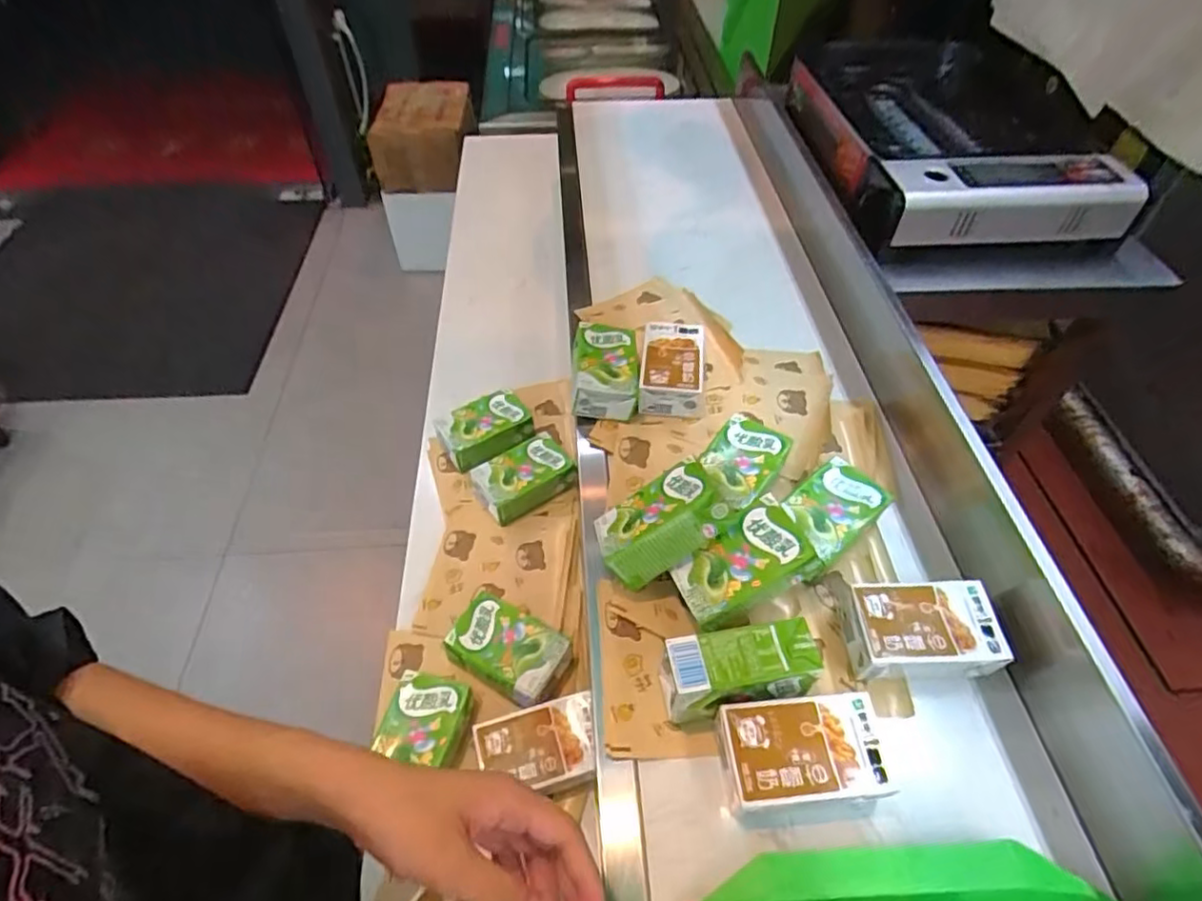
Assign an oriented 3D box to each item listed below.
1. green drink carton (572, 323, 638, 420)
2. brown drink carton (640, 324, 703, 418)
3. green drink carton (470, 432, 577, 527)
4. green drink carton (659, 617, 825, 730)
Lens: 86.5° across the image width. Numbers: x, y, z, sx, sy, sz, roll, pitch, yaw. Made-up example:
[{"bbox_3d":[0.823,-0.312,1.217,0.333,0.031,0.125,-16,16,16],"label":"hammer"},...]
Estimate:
[{"bbox_3d":[0.005,-0.089,0.693,0.067,0.044,0.105,1,50,0],"label":"green drink carton"},{"bbox_3d":[0.079,-0.090,0.707,0.068,0.035,0.109,3,50,3],"label":"brown drink carton"},{"bbox_3d":[-0.089,0.032,0.758,0.108,0.047,0.069,-28,56,-22],"label":"green drink carton"},{"bbox_3d":[0.102,0.165,0.475,0.107,0.062,0.043,-8,51,-7],"label":"green drink carton"}]

